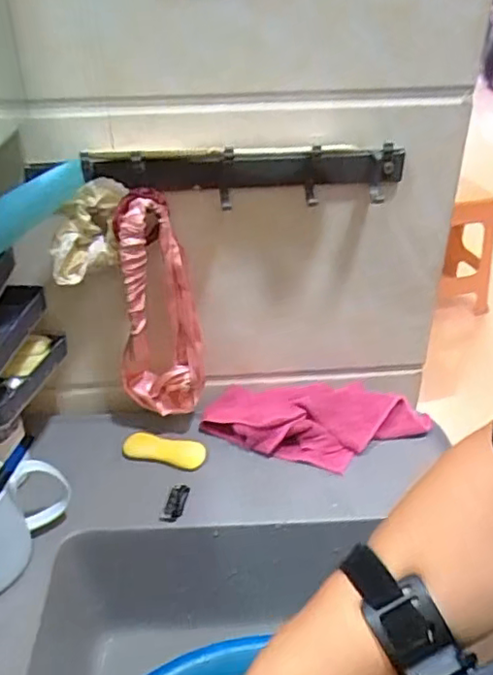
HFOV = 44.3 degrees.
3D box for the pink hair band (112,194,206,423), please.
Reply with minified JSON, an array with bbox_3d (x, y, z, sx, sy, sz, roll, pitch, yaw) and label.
[{"bbox_3d":[-0.086,-0.027,0.597,0.080,0.226,0.046,-5,33,-9],"label":"pink hair band"}]

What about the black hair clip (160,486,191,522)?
[{"bbox_3d":[-0.068,0.159,0.578,0.020,0.010,0.040,12,48,17],"label":"black hair clip"}]

